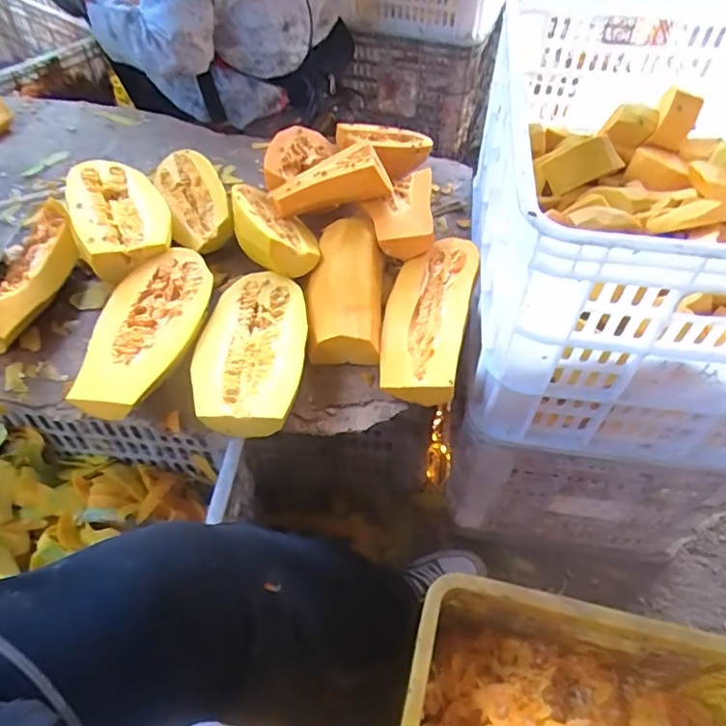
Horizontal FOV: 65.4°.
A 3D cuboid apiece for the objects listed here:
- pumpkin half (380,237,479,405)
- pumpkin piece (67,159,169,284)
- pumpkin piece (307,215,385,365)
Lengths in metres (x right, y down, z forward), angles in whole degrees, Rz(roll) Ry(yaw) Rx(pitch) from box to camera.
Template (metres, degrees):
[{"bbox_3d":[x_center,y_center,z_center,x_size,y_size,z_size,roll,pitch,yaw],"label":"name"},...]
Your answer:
[{"bbox_3d":[0.075,-0.063,0.660,0.092,0.039,0.241,12,54,8],"label":"pumpkin half"},{"bbox_3d":[-0.324,-0.199,0.746,0.121,0.054,0.217,-23,56,-16],"label":"pumpkin piece"},{"bbox_3d":[-0.022,-0.105,0.699,0.093,0.052,0.231,3,53,2],"label":"pumpkin piece"}]

